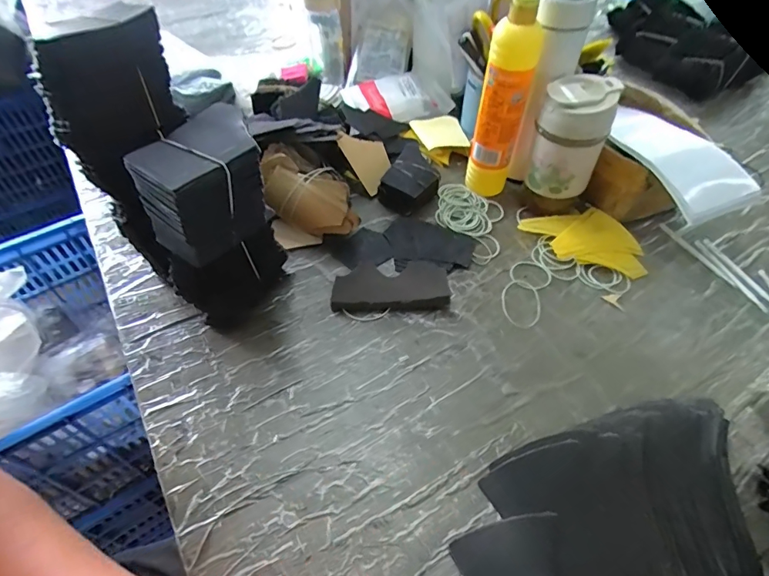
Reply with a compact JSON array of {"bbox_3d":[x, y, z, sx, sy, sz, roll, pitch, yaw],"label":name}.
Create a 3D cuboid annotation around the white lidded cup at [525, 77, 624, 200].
[{"bbox_3d":[0.220,-0.174,0.524,0.074,0.123,0.074,23,54,20],"label":"white lidded cup"}]

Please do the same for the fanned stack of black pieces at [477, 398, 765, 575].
[{"bbox_3d":[0.192,0.167,0.337,0.191,0.049,0.131,-12,50,-8],"label":"fanned stack of black pieces"}]

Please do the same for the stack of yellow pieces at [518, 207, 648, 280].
[{"bbox_3d":[0.247,-0.066,0.552,0.145,0.016,0.097,12,51,12],"label":"stack of yellow pieces"}]

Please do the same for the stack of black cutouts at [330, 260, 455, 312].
[{"bbox_3d":[0.008,-0.003,0.502,0.129,0.018,0.062,-2,50,0],"label":"stack of black cutouts"}]

